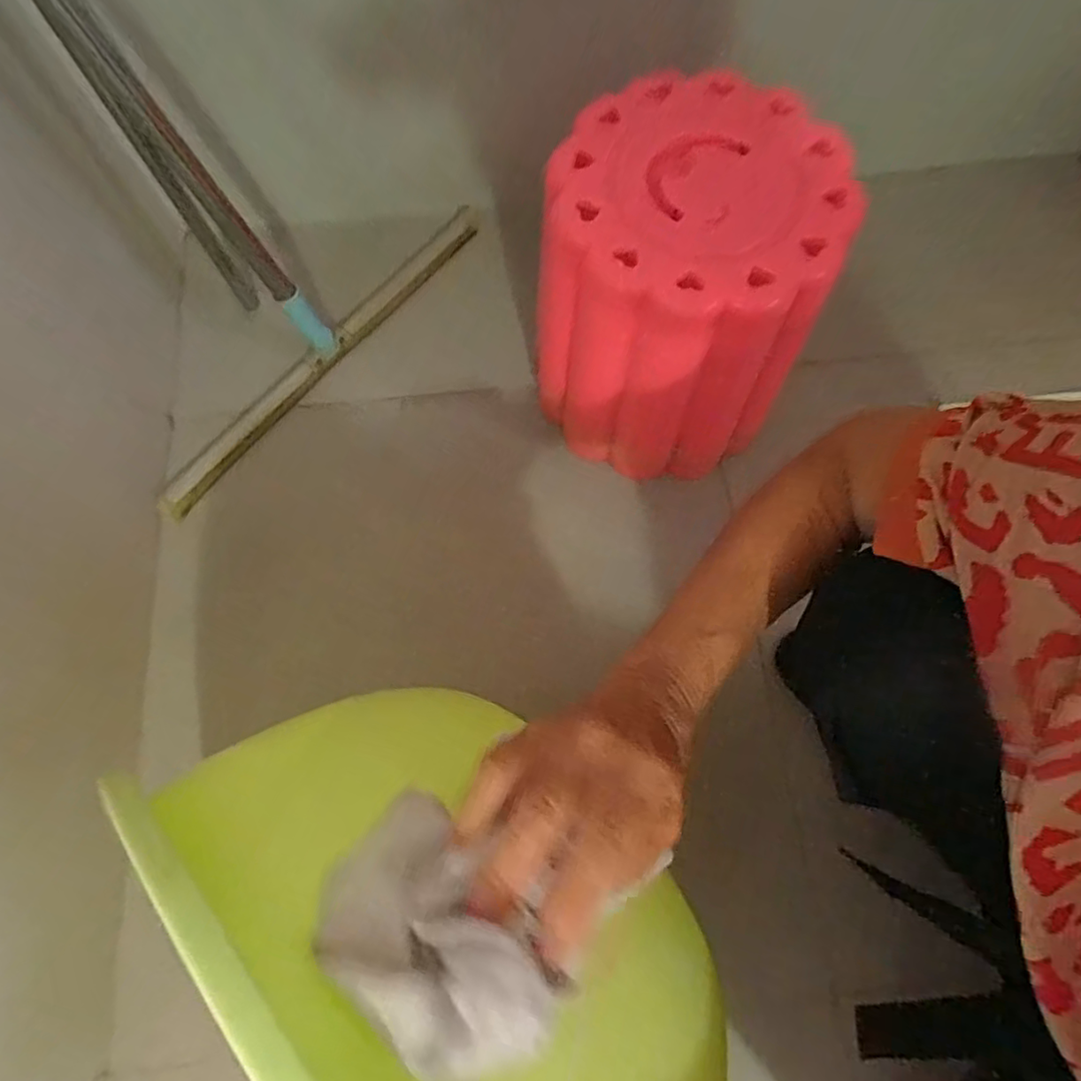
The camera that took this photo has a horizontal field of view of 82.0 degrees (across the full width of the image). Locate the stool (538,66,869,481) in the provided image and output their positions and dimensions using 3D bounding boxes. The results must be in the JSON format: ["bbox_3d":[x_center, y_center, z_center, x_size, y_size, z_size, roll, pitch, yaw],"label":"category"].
[{"bbox_3d":[0.119,-0.210,0.553,0.223,0.261,0.203,20,68,11],"label":"stool"}]

